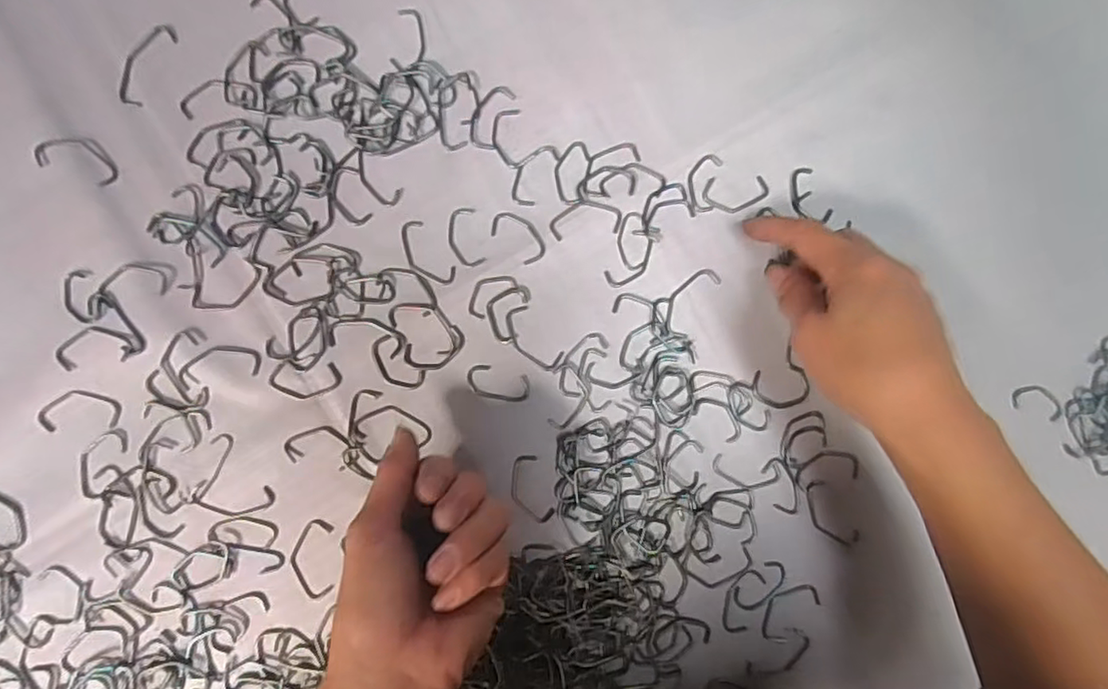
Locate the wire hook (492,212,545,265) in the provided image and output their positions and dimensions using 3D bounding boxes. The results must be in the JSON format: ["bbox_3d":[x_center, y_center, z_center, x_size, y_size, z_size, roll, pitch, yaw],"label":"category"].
[{"bbox_3d":[-0.019,-0.061,0.346,0.035,0.004,0.019,42,86,-3],"label":"wire hook"}]

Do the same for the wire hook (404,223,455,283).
[{"bbox_3d":[-0.073,-0.050,0.342,0.019,0.004,0.041,-36,92,-5],"label":"wire hook"}]

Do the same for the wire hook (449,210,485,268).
[{"bbox_3d":[-0.051,-0.061,0.345,0.017,0.004,0.033,-11,89,-5],"label":"wire hook"}]

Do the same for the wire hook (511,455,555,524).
[{"bbox_3d":[-0.014,0.083,0.345,0.020,0.004,0.040,-19,90,-5],"label":"wire hook"}]

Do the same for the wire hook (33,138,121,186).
[{"bbox_3d":[-0.254,-0.100,0.326,0.039,0.007,0.022,17,87,-4],"label":"wire hook"}]

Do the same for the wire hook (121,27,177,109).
[{"bbox_3d":[-0.224,-0.154,0.332,0.018,0.004,0.048,26,87,-4],"label":"wire hook"}]

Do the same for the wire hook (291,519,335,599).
[{"bbox_3d":[-0.132,0.117,0.332,0.022,0.004,0.042,1,88,-5],"label":"wire hook"}]

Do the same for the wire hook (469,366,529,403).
[{"bbox_3d":[-0.031,0.022,0.343,0.035,0.004,0.017,12,88,-4],"label":"wire hook"}]

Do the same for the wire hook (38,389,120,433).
[{"bbox_3d":[-0.253,0.035,0.323,0.040,0.004,0.021,-3,89,-5],"label":"wire hook"}]

